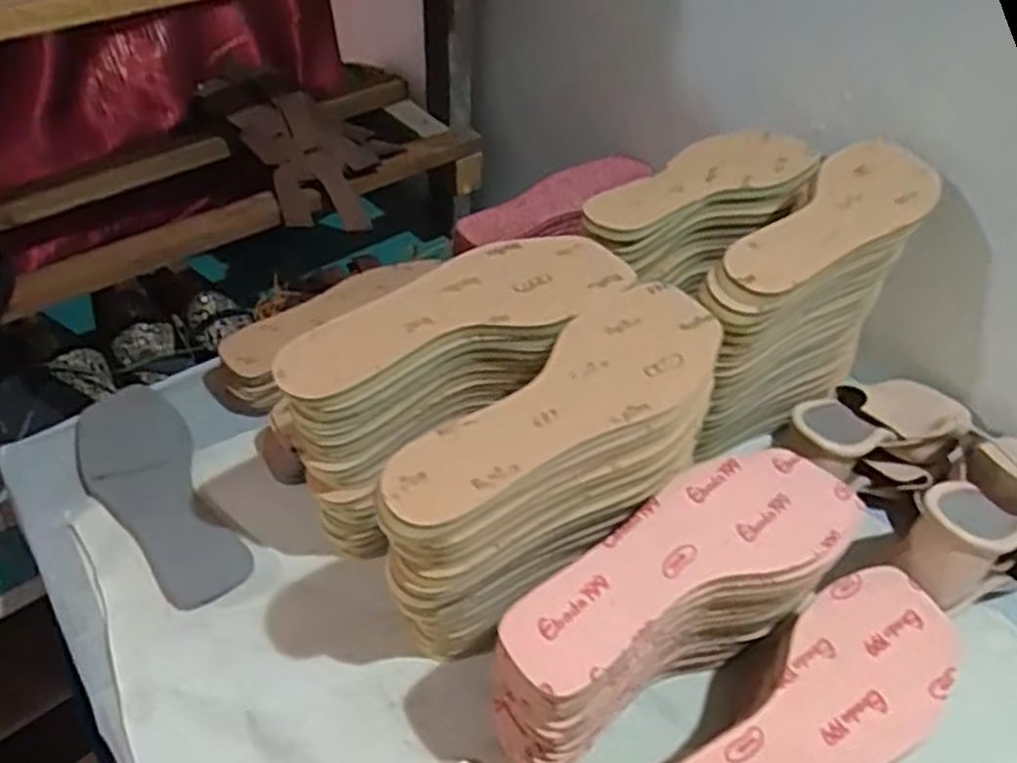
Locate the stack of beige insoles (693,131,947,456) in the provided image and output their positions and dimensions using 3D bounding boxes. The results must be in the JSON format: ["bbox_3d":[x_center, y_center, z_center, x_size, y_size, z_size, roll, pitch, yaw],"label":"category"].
[{"bbox_3d":[0.230,-0.050,0.610,0.073,0.190,0.231,33,52,29],"label":"stack of beige insoles"}]

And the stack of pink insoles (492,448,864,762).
[{"bbox_3d":[0.102,0.147,0.490,0.237,0.142,0.086,-26,50,-26],"label":"stack of pink insoles"}]

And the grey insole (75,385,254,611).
[{"bbox_3d":[-0.287,0.086,0.629,0.085,0.008,0.241,-23,51,-25],"label":"grey insole"}]

